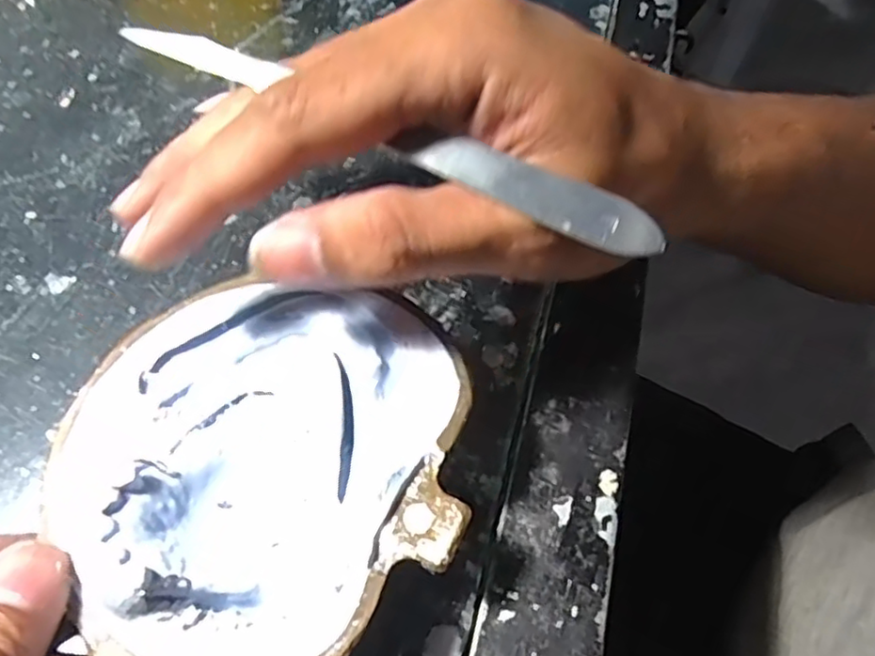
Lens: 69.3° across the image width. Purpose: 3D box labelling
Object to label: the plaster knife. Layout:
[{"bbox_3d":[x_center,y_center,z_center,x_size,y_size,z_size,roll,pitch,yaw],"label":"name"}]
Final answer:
[{"bbox_3d":[-0.013,-0.048,0.150,0.138,0.004,0.010,25,58,10],"label":"plaster knife"}]

